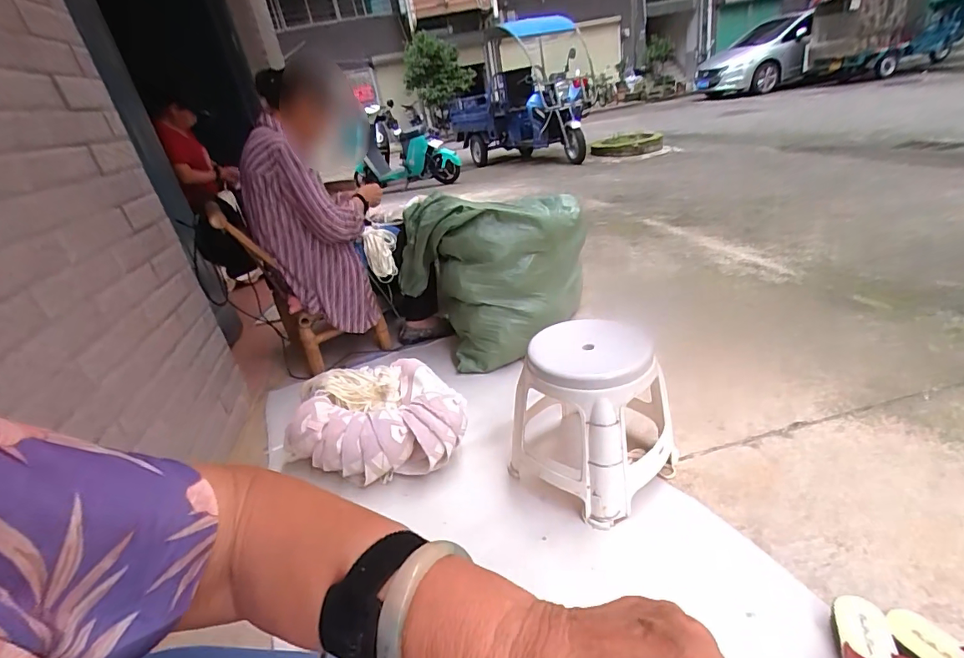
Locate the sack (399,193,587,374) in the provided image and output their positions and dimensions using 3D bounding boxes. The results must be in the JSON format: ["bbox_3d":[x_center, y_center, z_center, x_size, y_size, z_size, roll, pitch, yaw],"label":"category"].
[{"bbox_3d":[0.042,-0.184,1.486,0.592,0.468,0.419,-9,27,4],"label":"sack"}]

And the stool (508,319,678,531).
[{"bbox_3d":[0.225,0.182,0.952,0.237,0.311,0.253,-30,33,-35],"label":"stool"}]

